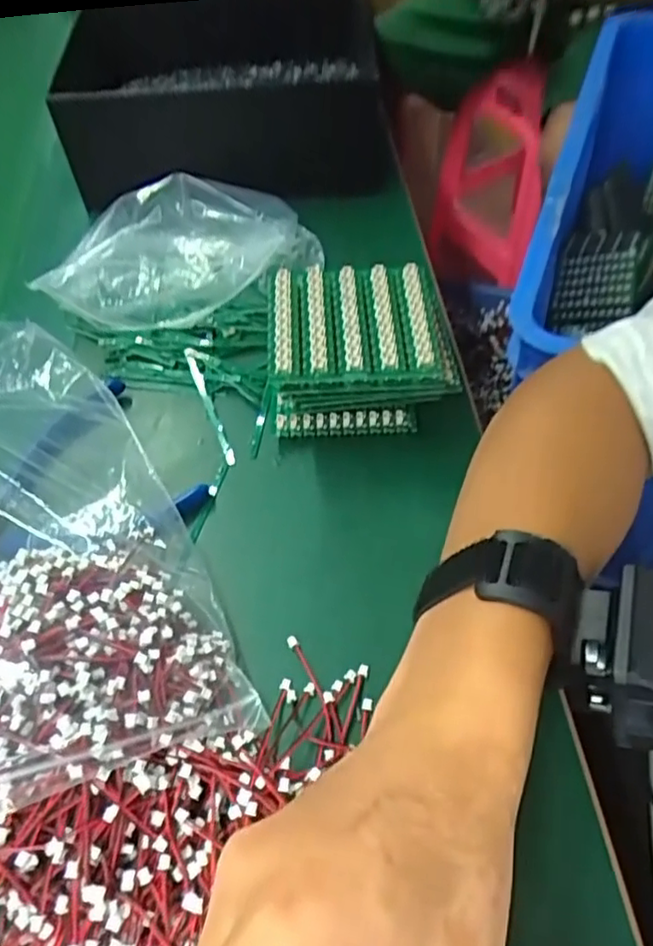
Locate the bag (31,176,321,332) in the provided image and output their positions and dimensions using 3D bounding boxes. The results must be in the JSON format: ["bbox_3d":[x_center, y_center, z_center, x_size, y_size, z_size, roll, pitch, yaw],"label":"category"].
[{"bbox_3d":[-0.089,-0.143,0.413,0.172,0.061,0.082,-13,56,-4],"label":"bag"}]

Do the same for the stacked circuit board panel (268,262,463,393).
[{"bbox_3d":[0.021,-0.071,0.363,0.100,0.056,0.086,-5,56,1],"label":"stacked circuit board panel"}]

